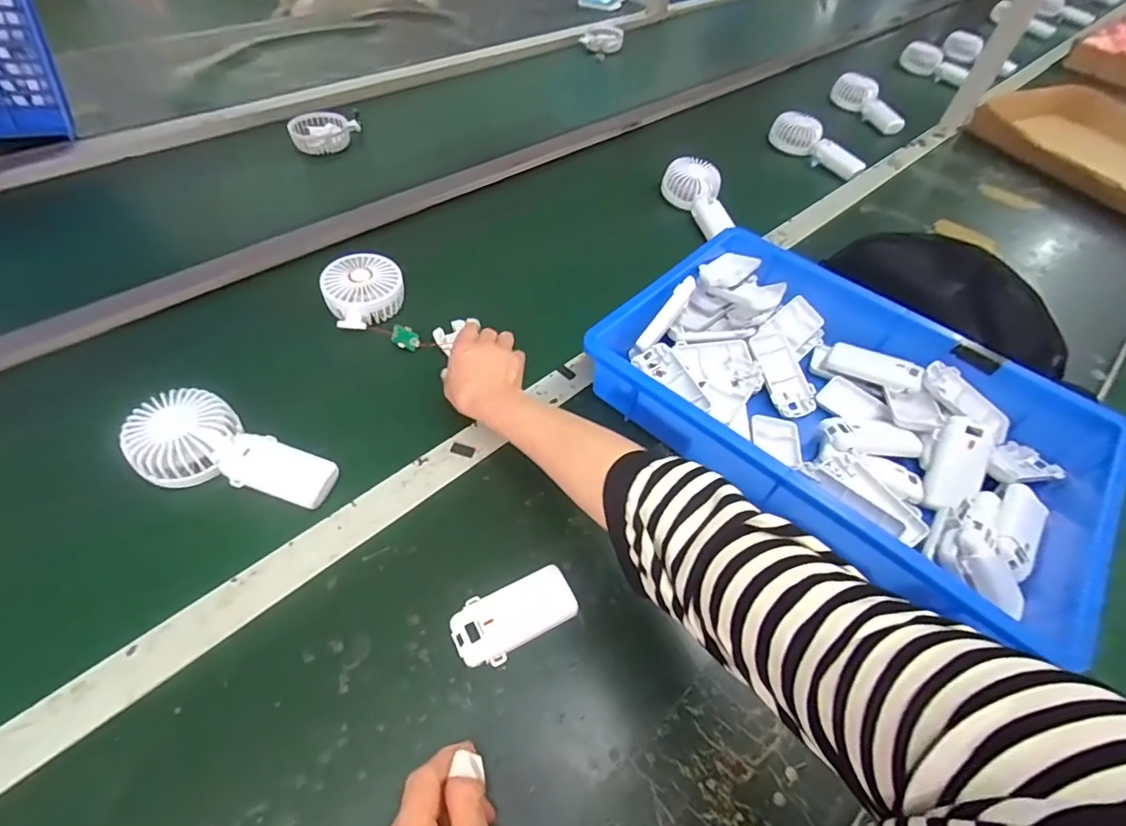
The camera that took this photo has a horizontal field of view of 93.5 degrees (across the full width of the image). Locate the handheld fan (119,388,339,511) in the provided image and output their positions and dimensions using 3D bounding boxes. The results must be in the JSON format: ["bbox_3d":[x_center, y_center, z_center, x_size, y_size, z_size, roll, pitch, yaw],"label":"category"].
[{"bbox_3d":[-0.293,0.036,0.457,0.170,0.035,0.081,23,53,13],"label":"handheld fan"}]

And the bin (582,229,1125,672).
[{"bbox_3d":[0.265,-0.003,0.507,0.423,0.078,0.275,38,57,23],"label":"bin"}]

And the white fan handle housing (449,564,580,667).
[{"bbox_3d":[-0.037,0.152,0.401,0.092,0.016,0.046,-20,56,-20],"label":"white fan handle housing"}]

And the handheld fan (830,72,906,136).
[{"bbox_3d":[0.640,-0.657,1.119,0.066,0.052,0.193,-4,52,-8],"label":"handheld fan"}]

